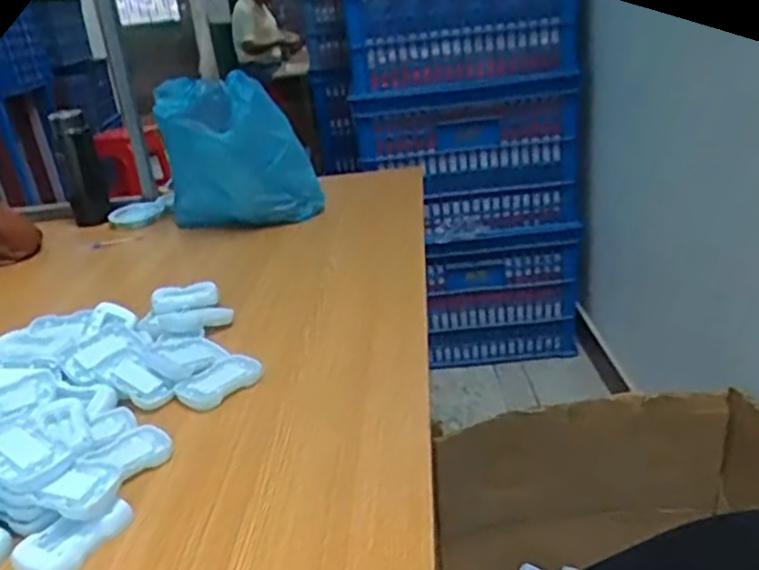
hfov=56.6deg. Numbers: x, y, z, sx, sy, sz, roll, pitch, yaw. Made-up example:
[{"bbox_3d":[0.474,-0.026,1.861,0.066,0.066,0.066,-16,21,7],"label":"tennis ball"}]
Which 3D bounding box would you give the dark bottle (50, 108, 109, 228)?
[{"bbox_3d":[-0.564,-0.216,1.341,0.066,0.225,0.060,-16,25,-21],"label":"dark bottle"}]

